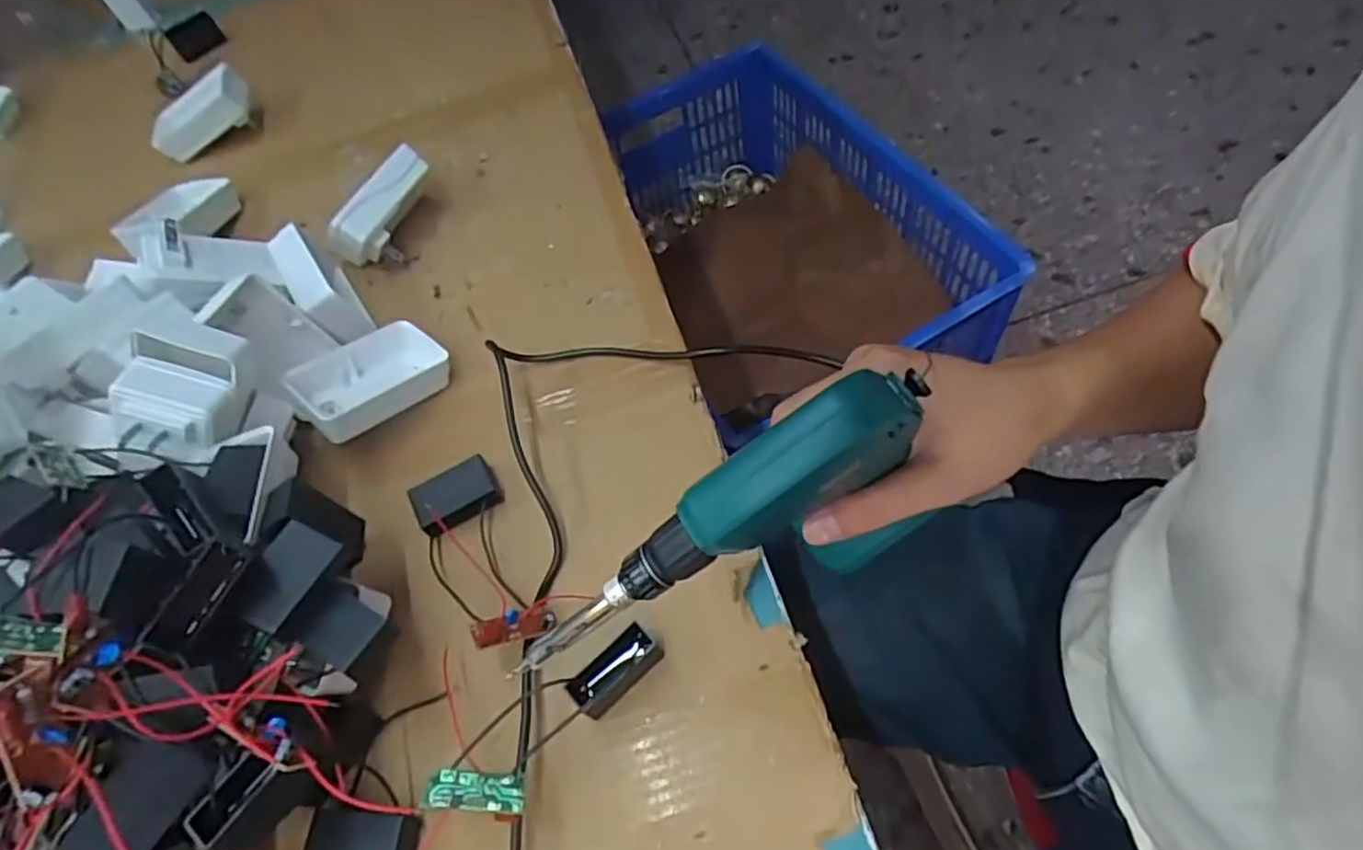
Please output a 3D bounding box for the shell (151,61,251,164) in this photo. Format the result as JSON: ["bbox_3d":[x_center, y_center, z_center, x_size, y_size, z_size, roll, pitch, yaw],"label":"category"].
[{"bbox_3d":[-0.425,-0.274,0.632,0.099,0.038,0.038,-35,60,7],"label":"shell"}]

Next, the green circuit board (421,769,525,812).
[{"bbox_3d":[-0.092,0.162,0.315,0.043,0.005,0.016,-2,59,8],"label":"green circuit board"}]

